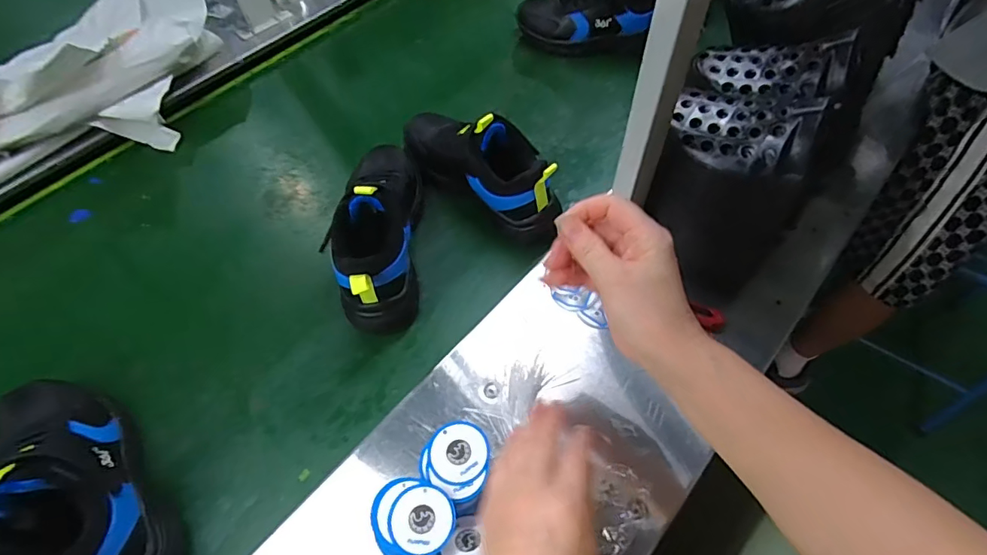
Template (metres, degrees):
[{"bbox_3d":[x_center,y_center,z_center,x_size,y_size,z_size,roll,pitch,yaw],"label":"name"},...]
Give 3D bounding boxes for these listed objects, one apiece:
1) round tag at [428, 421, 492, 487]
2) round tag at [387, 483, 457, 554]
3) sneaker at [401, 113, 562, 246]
[{"bbox_3d":[-0.029,0.141,0.410,0.048,0.004,0.049,0,62,0],"label":"round tag"},{"bbox_3d":[-0.054,0.182,0.380,0.048,0.005,0.048,0,62,0],"label":"round tag"},{"bbox_3d":[-0.017,-0.134,0.587,0.232,0.127,0.079,36,67,17],"label":"sneaker"}]

